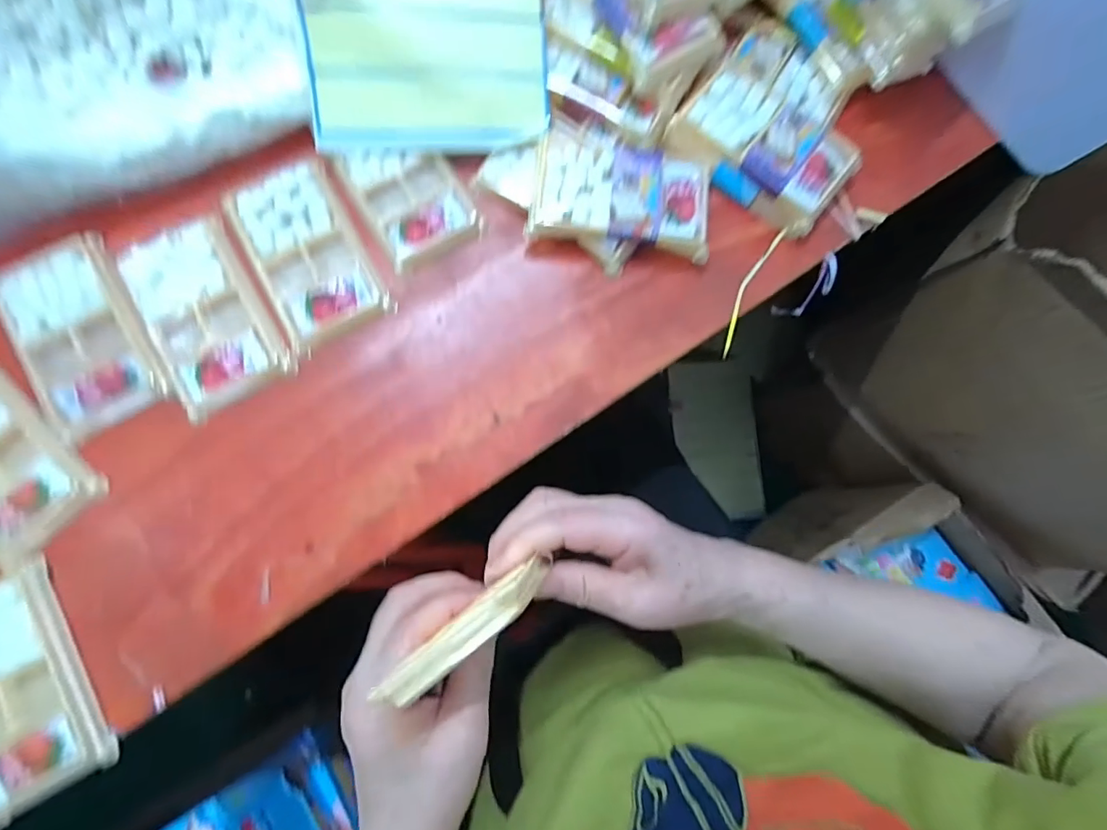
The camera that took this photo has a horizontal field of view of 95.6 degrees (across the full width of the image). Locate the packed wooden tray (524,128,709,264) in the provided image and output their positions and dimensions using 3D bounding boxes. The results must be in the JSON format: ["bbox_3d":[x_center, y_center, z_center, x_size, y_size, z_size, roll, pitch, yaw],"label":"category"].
[{"bbox_3d":[0.052,-0.169,0.384,0.132,0.024,0.085,7,83,-4],"label":"packed wooden tray"}]

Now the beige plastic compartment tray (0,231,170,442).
[{"bbox_3d":[-0.336,-0.057,0.356,0.078,0.009,0.137,-30,86,-7],"label":"beige plastic compartment tray"}]

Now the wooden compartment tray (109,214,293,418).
[{"bbox_3d":[-0.253,-0.076,0.359,0.079,0.011,0.134,-30,86,-7],"label":"wooden compartment tray"}]

